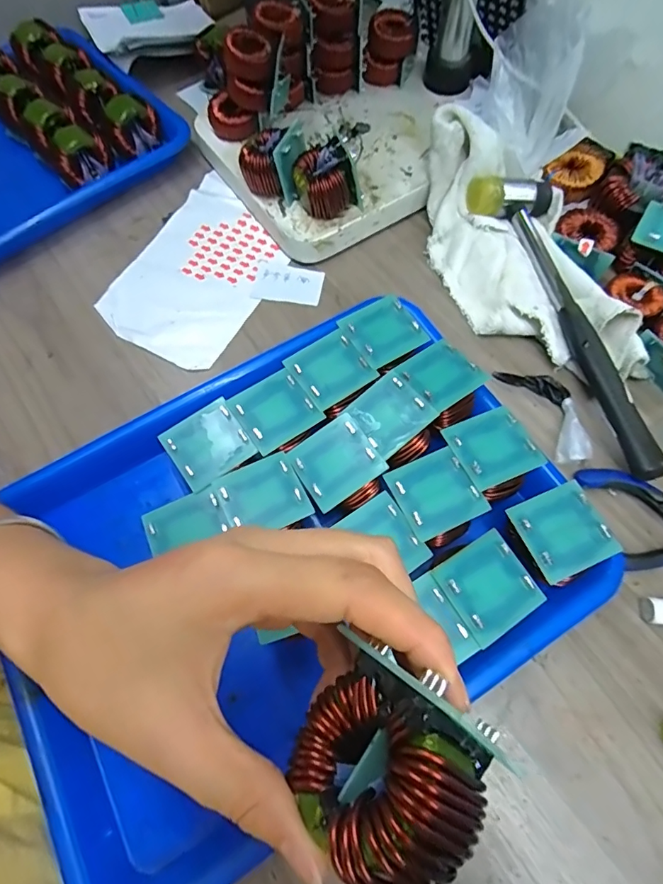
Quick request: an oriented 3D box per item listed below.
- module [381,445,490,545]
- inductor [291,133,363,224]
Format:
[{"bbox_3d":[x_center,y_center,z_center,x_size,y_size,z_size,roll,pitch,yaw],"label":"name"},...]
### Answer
[{"bbox_3d":[0.061,0.034,0.281,0.044,0.025,0.048,-25,69,-9],"label":"module"},{"bbox_3d":[-0.005,-0.208,0.373,0.042,0.046,0.041,-31,70,-11],"label":"inductor"}]

